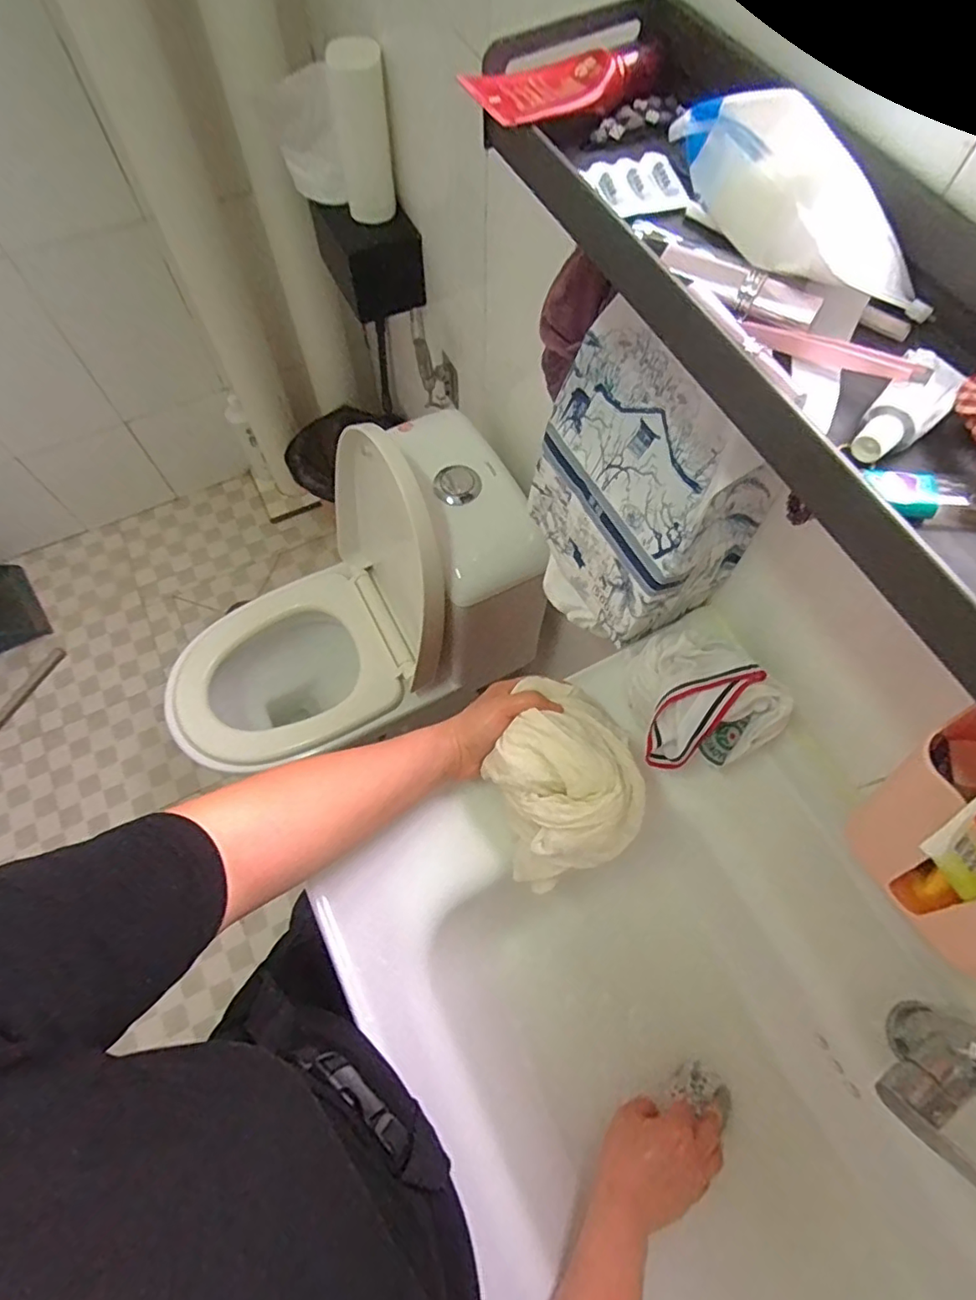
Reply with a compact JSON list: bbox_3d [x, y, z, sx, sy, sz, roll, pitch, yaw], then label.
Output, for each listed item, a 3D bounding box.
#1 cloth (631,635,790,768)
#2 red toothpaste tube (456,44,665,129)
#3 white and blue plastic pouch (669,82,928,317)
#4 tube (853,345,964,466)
[{"bbox_3d":[0.200,0.040,0.545,0.123,0.074,0.123,-4,66,-3],"label":"cloth"},{"bbox_3d":[0.053,-0.363,0.378,0.139,0.018,0.044,-34,71,-15],"label":"red toothpaste tube"},{"bbox_3d":[0.155,-0.220,0.294,0.155,0.051,0.047,40,71,15],"label":"white and blue plastic pouch"},{"bbox_3d":[0.206,-0.119,0.289,0.029,0.014,0.076,36,70,13],"label":"tube"}]

